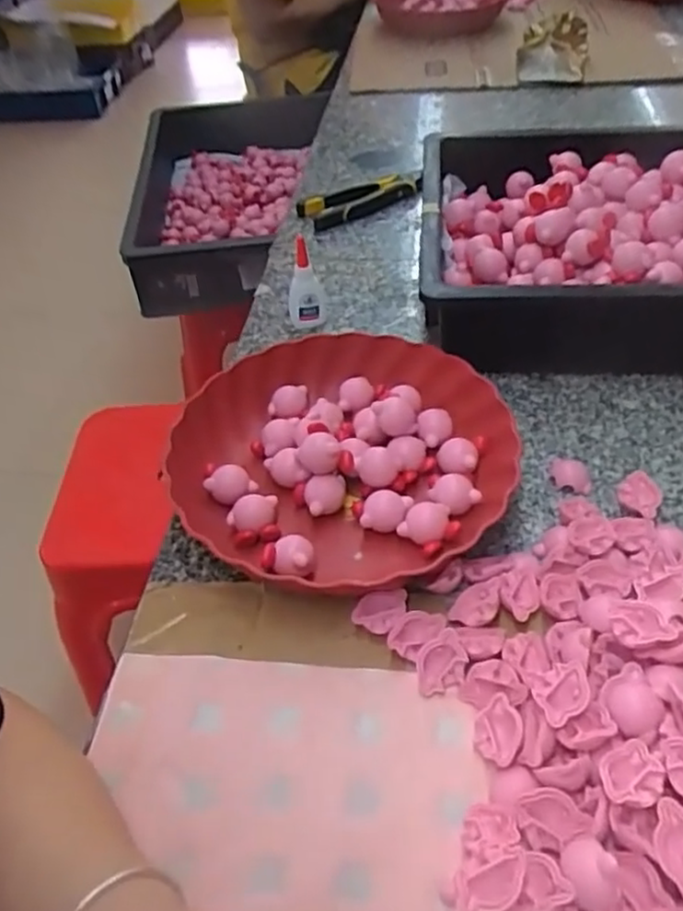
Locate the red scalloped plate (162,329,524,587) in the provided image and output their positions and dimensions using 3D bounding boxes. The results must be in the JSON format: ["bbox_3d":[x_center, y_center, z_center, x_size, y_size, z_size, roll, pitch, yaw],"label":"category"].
[{"bbox_3d":[-0.002,-0.005,0.511,0.225,0.048,0.225,-3,43,3],"label":"red scalloped plate"}]

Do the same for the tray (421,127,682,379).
[{"bbox_3d":[0.293,-0.201,0.663,0.421,0.133,0.331,0,44,6],"label":"tray"}]

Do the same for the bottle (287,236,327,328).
[{"bbox_3d":[-0.034,-0.160,0.646,0.034,0.081,0.024,-2,43,4],"label":"bottle"}]

